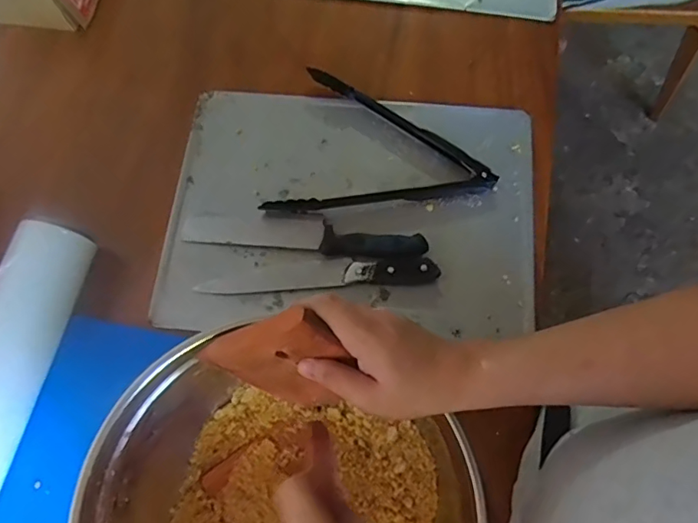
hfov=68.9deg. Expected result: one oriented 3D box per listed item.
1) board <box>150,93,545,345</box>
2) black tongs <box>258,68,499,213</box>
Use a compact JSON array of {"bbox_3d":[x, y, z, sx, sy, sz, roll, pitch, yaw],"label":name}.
[{"bbox_3d":[0.004,-0.068,0.634,0.443,0.019,0.319,5,71,3],"label":"board"},{"bbox_3d":[0.052,-0.141,0.652,0.268,0.029,0.212,9,71,5],"label":"black tongs"}]

